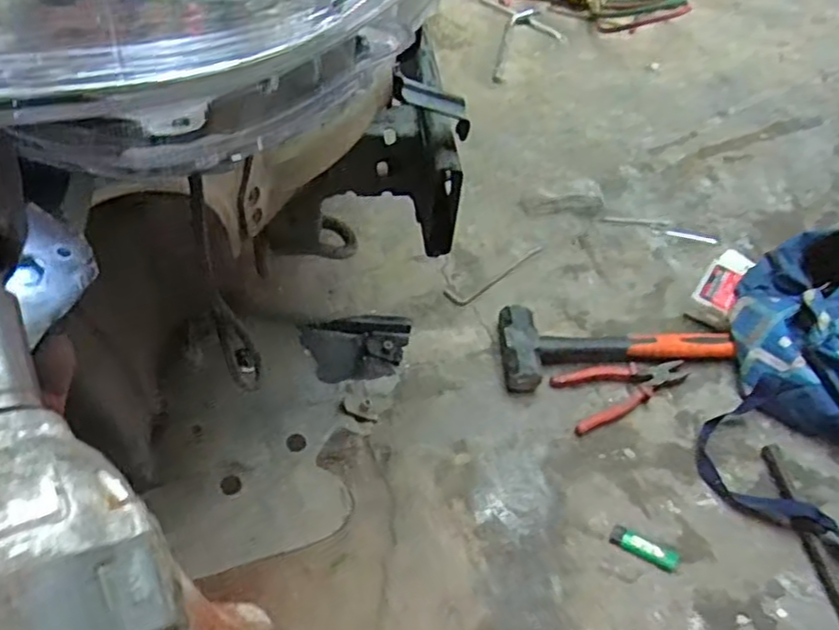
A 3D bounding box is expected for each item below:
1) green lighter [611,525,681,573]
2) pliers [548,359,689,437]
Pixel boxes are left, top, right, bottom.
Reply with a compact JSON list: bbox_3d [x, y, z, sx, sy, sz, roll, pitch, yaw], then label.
[{"bbox_3d":[0.283,0.292,0.879,0.085,0.011,0.026,26,54,16],"label":"green lighter"},{"bbox_3d":[0.297,0.104,1.009,0.189,0.014,0.093,-11,53,-12],"label":"pliers"}]

